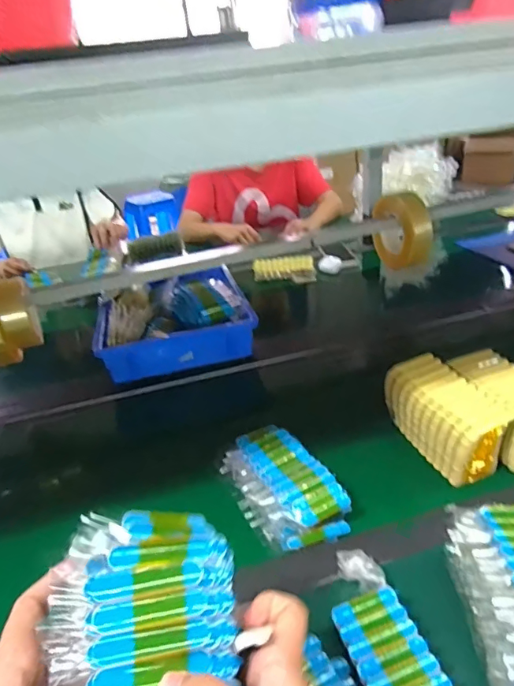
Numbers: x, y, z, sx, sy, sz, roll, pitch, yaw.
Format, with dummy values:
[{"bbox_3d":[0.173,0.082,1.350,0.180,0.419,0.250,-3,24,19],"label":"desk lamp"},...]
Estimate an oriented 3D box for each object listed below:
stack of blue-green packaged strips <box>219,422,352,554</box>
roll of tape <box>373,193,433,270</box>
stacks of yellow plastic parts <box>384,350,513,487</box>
[{"bbox_3d":[0.025,0.169,0.598,0.103,0.041,0.182,-18,31,-19],"label":"stack of blue-green packaged strips"},{"bbox_3d":[0.289,-0.226,0.985,0.044,0.144,0.164,-15,30,-15],"label":"roll of tape"},{"bbox_3d":[0.287,0.090,0.646,0.163,0.094,0.163,-14,30,-14],"label":"stacks of yellow plastic parts"}]

